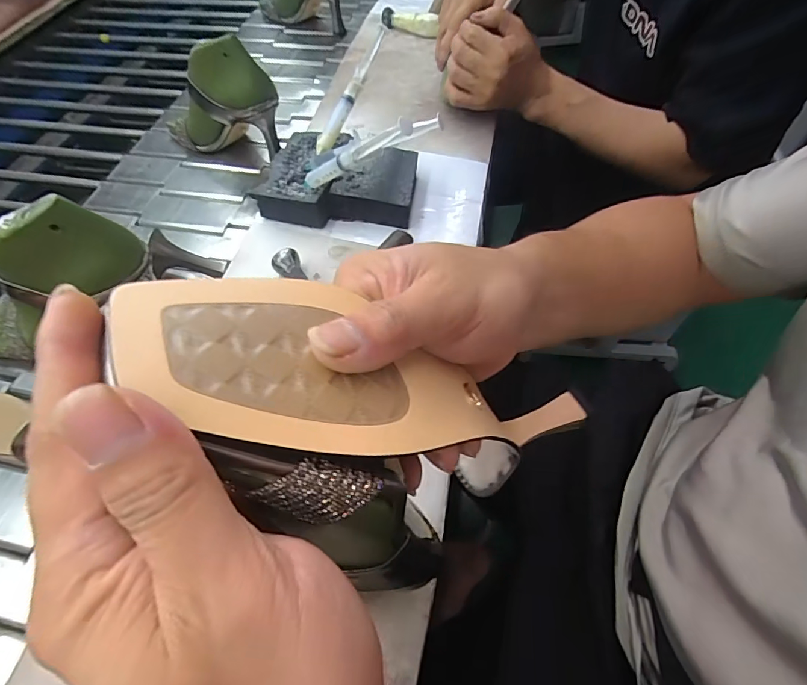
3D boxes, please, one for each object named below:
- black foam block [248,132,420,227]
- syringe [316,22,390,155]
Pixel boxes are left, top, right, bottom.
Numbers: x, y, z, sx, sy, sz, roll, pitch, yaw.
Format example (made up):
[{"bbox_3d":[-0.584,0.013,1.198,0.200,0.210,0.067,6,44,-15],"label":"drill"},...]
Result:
[{"bbox_3d":[-0.065,-0.186,0.505,0.167,0.038,0.125,9,58,9],"label":"black foam block"},{"bbox_3d":[-0.058,-0.283,0.498,0.017,0.018,0.154,27,89,19],"label":"syringe"}]

